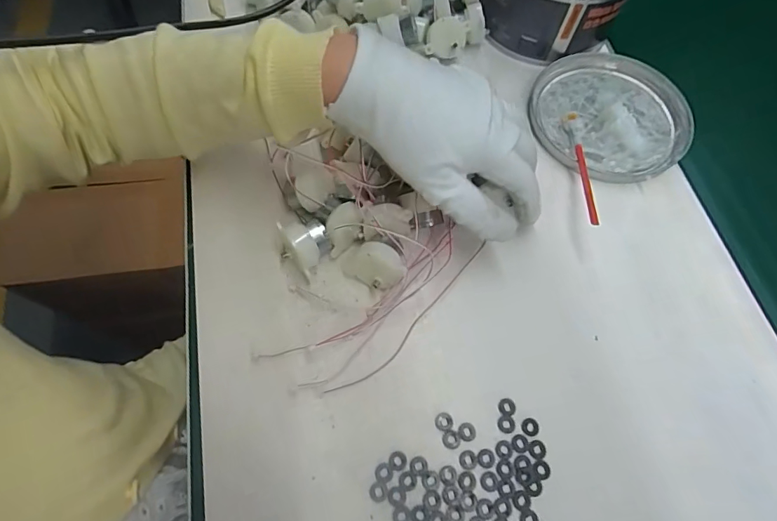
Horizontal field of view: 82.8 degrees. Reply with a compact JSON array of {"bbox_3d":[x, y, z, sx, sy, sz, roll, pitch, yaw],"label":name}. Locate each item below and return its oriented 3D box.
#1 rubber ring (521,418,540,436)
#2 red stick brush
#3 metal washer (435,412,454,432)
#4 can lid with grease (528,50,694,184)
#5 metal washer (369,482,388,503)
[{"bbox_3d":[0.087,0.102,0.270,0.011,0.004,0.011,1,65,-1],"label":"rubber ring"},{"bbox_3d":[0.154,-0.077,0.351,0.010,0.009,0.104,-2,65,-2],"label":"red stick brush"},{"bbox_3d":[0.034,0.098,0.269,0.011,0.004,0.011,1,65,-1],"label":"metal washer"},{"bbox_3d":[0.191,-0.125,0.376,0.129,0.015,0.129,1,65,-1],"label":"can lid with grease"},{"bbox_3d":[-0.006,0.132,0.251,0.010,0.004,0.010,1,65,-1],"label":"metal washer"}]

